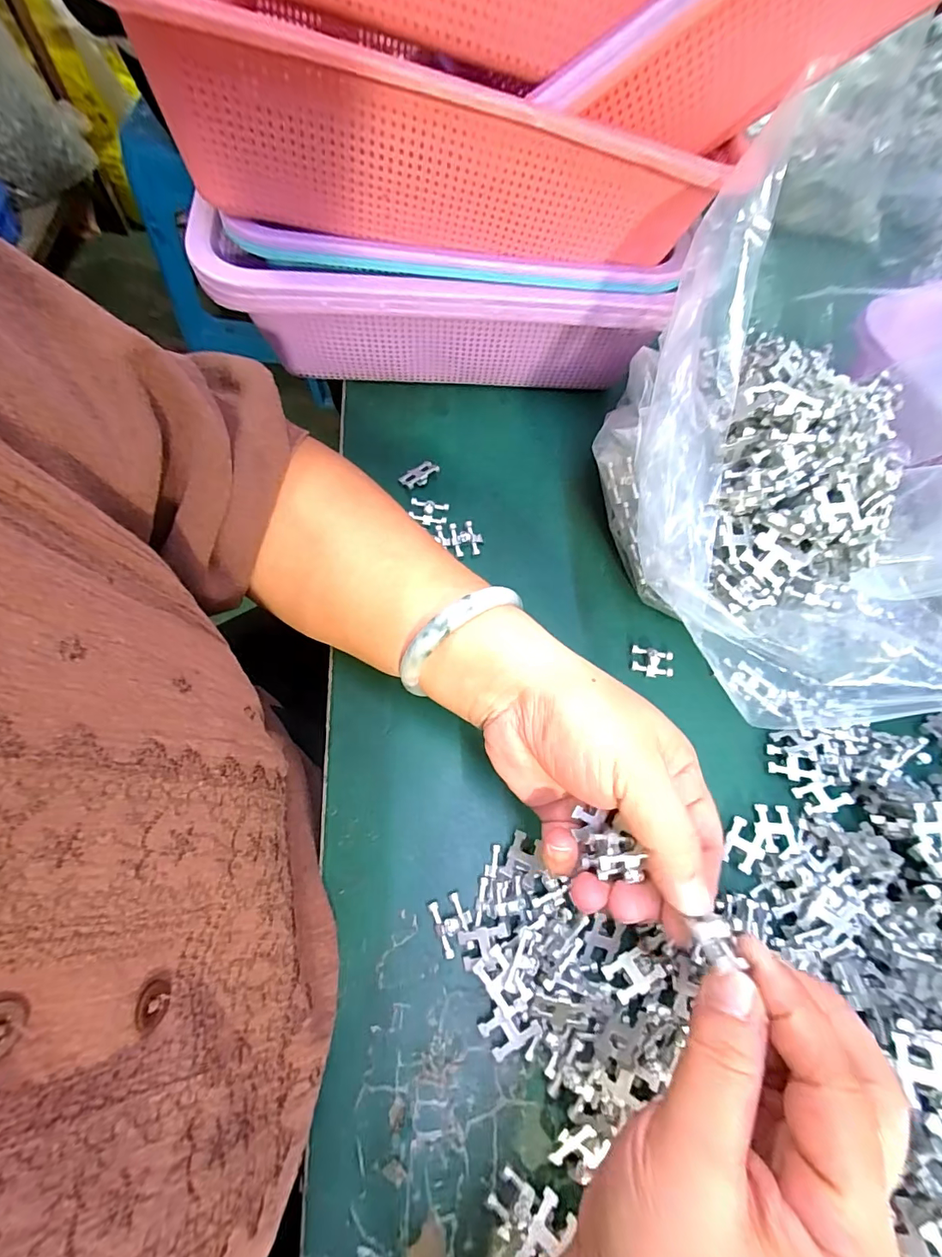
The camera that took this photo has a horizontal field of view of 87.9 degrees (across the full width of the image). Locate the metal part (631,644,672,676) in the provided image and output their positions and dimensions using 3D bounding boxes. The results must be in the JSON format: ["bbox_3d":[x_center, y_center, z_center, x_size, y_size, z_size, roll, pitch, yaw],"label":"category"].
[{"bbox_3d":[0.108,0.020,0.291,0.024,0.004,0.017,6,68,-1],"label":"metal part"}]

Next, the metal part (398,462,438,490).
[{"bbox_3d":[-0.034,-0.101,0.320,0.024,0.008,0.014,-30,74,-15],"label":"metal part"}]

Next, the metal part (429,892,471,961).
[{"bbox_3d":[-0.009,0.139,0.230,0.017,0.005,0.024,-24,73,-13],"label":"metal part"}]

